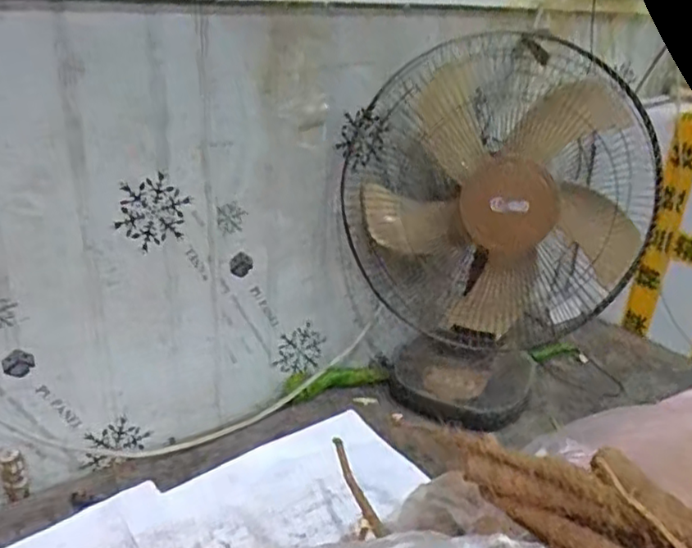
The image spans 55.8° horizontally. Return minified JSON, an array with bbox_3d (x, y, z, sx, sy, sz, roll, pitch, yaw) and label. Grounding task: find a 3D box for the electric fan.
[{"bbox_3d":[0.199,-0.055,0.928,0.398,0.474,0.205,1,23,-1],"label":"electric fan"}]

